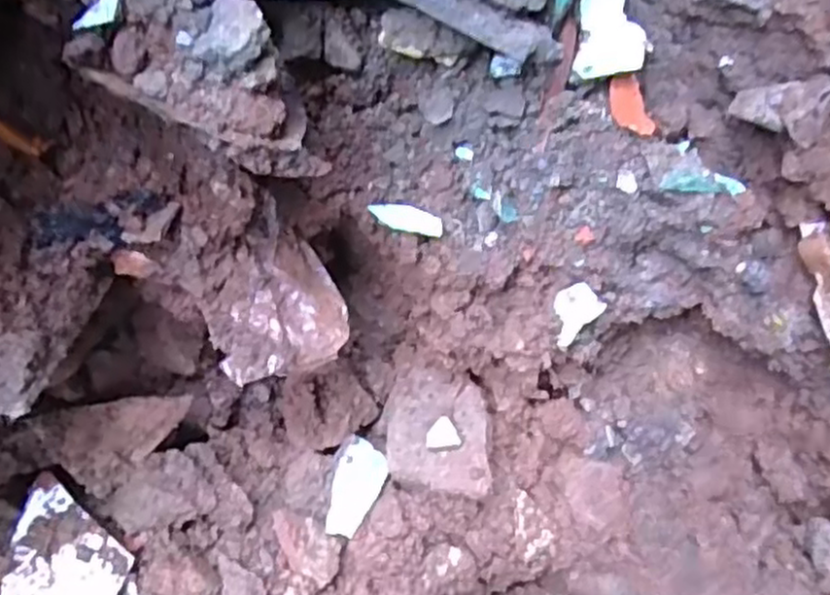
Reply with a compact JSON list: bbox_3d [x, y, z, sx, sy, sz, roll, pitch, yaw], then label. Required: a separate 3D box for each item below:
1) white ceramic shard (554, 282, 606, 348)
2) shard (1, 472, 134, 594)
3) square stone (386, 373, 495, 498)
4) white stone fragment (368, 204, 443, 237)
[{"bbox_3d":[0.089,0.008,0.432,0.034,0.007,0.025,-47,66,10],"label":"white ceramic shard"},{"bbox_3d":[-0.182,0.138,0.394,0.060,0.010,0.071,17,76,-4],"label":"shard"},{"bbox_3d":[0.013,0.079,0.456,0.060,0.015,0.084,-2,47,2],"label":"square stone"},{"bbox_3d":[-0.004,-0.041,0.398,0.038,0.005,0.014,9,85,-2],"label":"white stone fragment"}]

